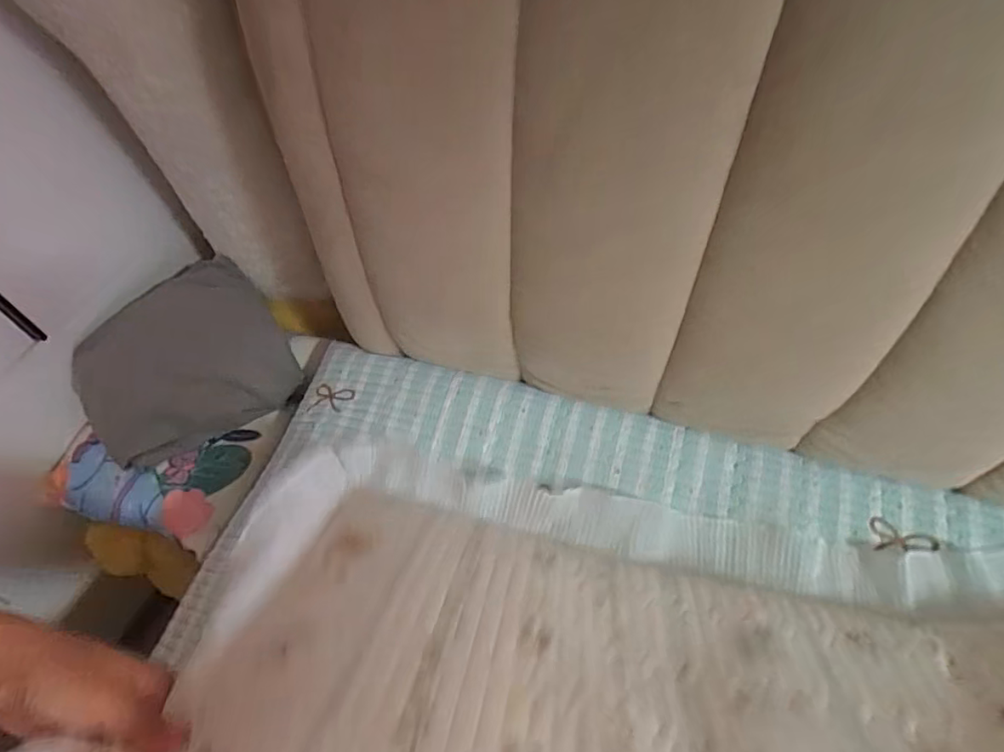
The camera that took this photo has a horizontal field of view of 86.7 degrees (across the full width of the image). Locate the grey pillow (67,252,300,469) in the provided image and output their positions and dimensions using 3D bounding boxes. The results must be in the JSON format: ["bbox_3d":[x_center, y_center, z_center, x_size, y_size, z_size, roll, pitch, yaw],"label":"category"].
[{"bbox_3d":[-0.411,-0.019,0.685,0.241,0.066,0.221,-30,57,-19],"label":"grey pillow"}]

